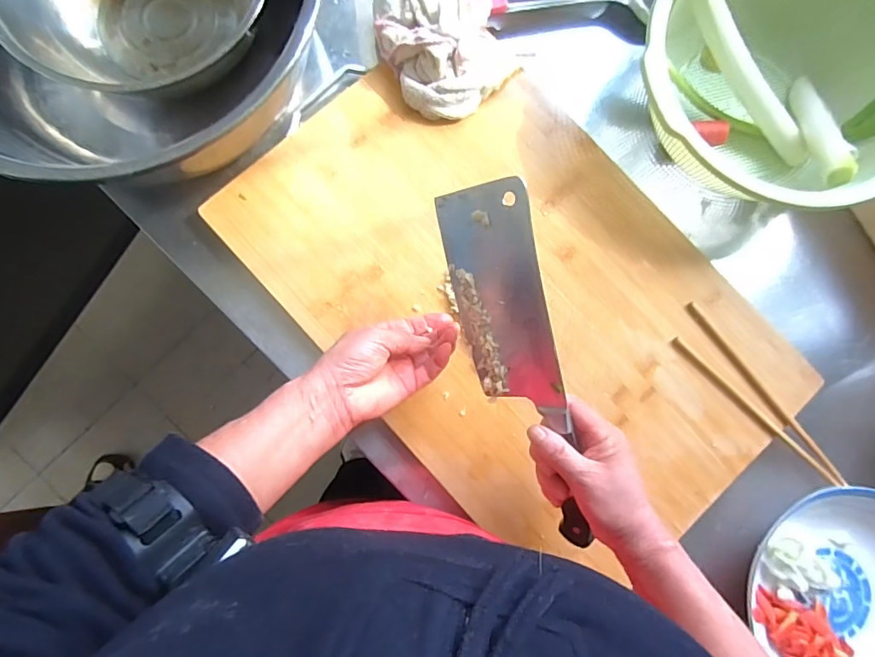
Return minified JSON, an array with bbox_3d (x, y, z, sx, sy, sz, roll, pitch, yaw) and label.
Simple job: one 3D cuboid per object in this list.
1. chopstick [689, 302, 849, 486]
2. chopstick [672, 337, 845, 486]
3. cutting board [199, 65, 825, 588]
[{"bbox_3d":[0.330,0.061,0.492,0.015,0.010,0.219,-39,86,-6],"label":"chopstick"},{"bbox_3d":[0.316,0.082,0.488,0.204,0.009,0.011,43,84,3],"label":"chopstick"},{"bbox_3d":[0.086,-0.037,0.498,0.370,0.013,0.544,-42,86,-6],"label":"cutting board"}]

